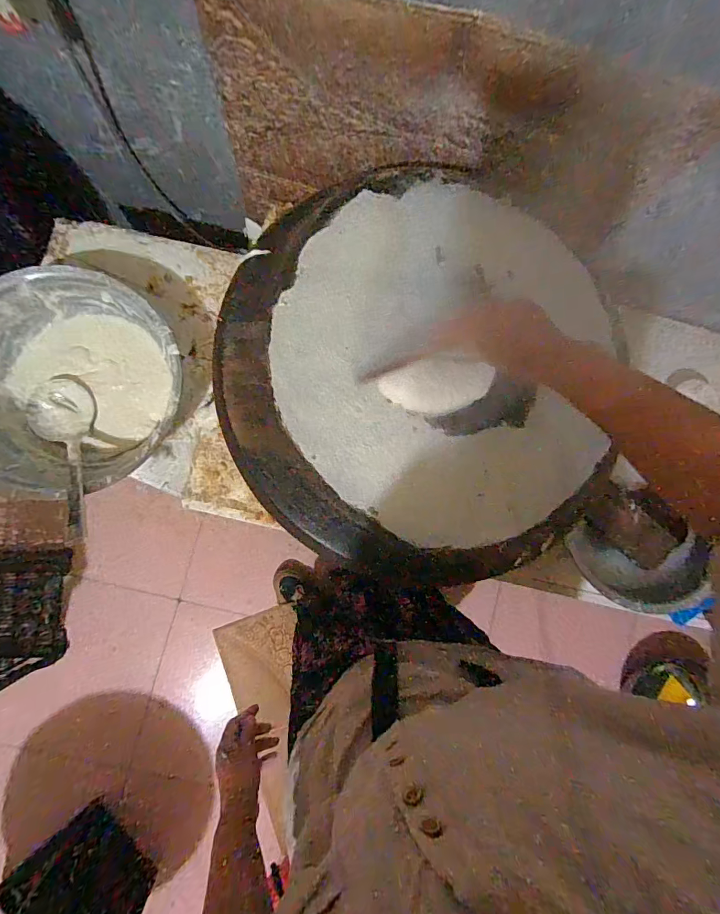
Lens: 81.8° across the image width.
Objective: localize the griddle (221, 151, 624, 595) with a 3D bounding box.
[{"bbox_3d":[0.076,-0.113,0.537,0.490,0.038,0.529,1,85,-6],"label":"griddle"}]

